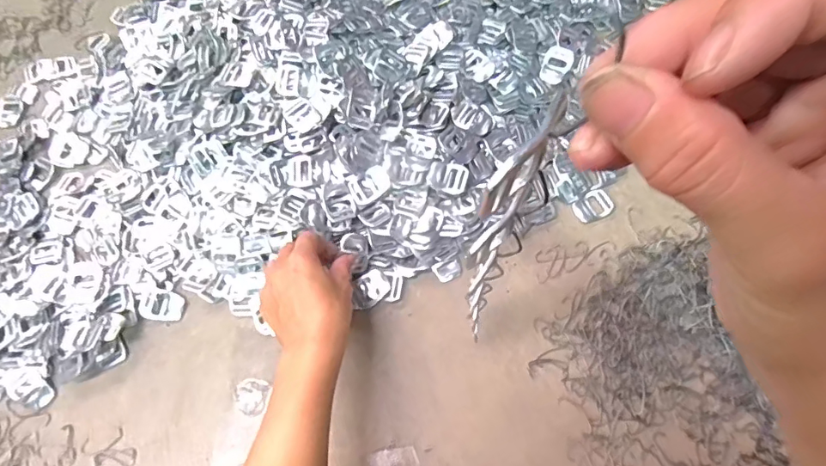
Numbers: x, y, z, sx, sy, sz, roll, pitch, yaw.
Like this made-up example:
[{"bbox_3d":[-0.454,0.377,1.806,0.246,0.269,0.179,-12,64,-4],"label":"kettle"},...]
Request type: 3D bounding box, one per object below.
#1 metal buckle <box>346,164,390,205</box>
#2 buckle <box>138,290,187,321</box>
[{"bbox_3d":[-0.041,-0.046,0.477,0.041,0.004,0.031,-24,90,-10],"label":"metal buckle"},{"bbox_3d":[-0.249,0.072,0.490,0.041,0.004,0.027,12,78,-13],"label":"buckle"}]

